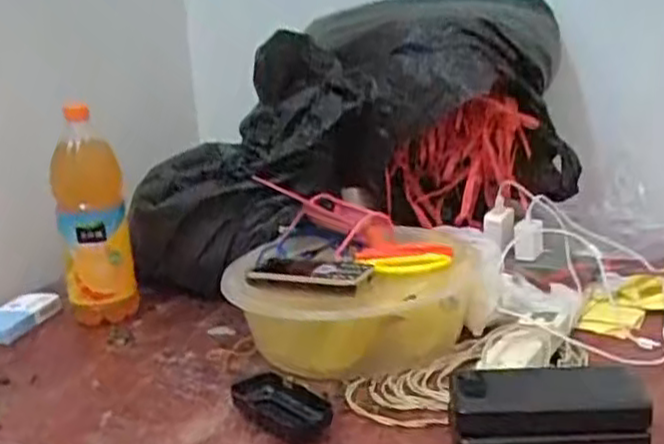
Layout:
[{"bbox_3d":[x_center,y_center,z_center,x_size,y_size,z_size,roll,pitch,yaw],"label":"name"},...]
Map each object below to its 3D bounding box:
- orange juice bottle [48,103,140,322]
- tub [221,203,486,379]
[{"bbox_3d":[-0.314,-0.002,0.989,0.089,0.264,0.082,-8,17,-14],"label":"orange juice bottle"},{"bbox_3d":[0.023,0.079,0.869,0.292,0.126,0.228,1,17,16],"label":"tub"}]

